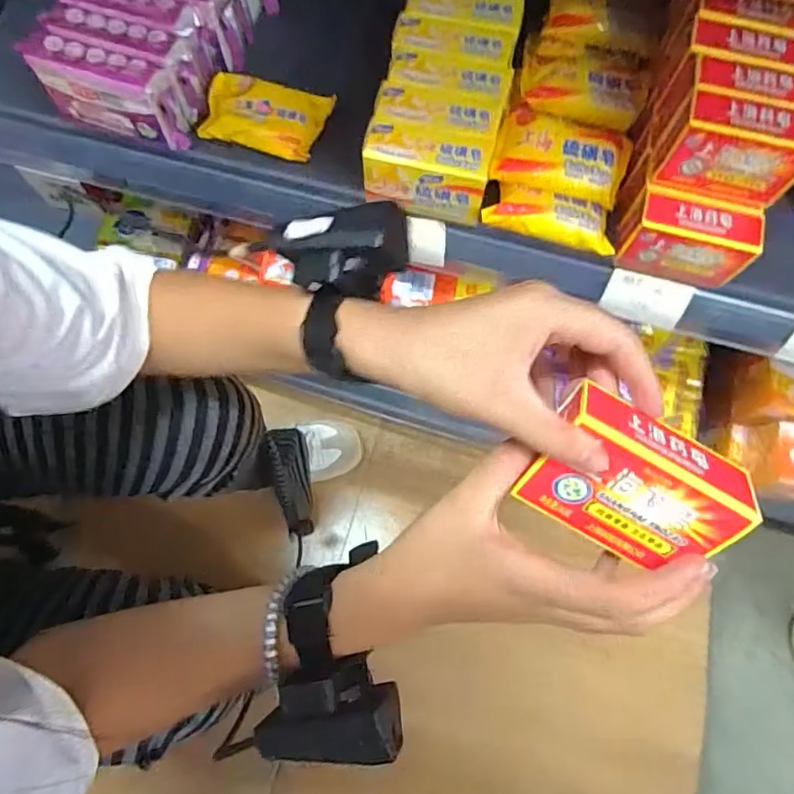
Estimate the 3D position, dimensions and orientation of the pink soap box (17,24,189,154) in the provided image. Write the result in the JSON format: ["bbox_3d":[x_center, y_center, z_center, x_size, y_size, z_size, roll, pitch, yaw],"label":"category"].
[{"bbox_3d":[-0.248,-0.263,0.475,0.122,0.063,0.040,19,73,5],"label":"pink soap box"}]

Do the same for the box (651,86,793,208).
[{"bbox_3d":[0.244,-0.178,0.403,0.091,0.067,0.035,13,72,4],"label":"box"}]

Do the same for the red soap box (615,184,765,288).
[{"bbox_3d":[0.232,-0.128,0.442,0.093,0.059,0.039,12,72,3],"label":"red soap box"}]

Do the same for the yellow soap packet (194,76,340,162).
[{"bbox_3d":[-0.117,-0.252,0.496,0.108,0.022,0.061,11,72,3],"label":"yellow soap packet"}]

